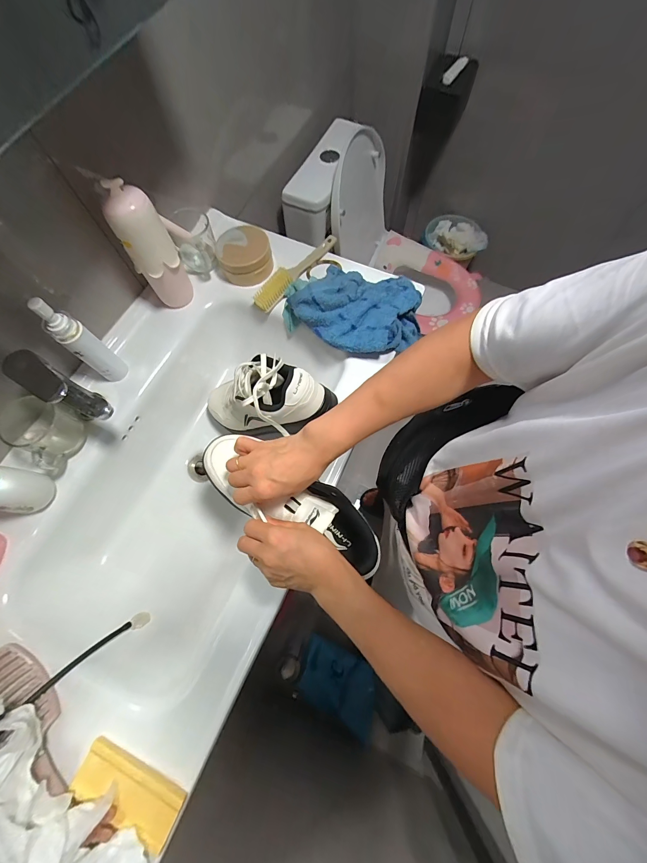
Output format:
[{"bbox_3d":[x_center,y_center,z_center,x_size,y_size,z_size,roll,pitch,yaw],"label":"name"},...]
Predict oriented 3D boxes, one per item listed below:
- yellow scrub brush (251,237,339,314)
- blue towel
[{"bbox_3d":[-0.054,-0.324,0.643,0.039,0.028,0.217,39,75,13],"label":"yellow scrub brush"},{"bbox_3d":[0.057,-0.229,0.594,0.251,0.060,0.160,22,72,8],"label":"blue towel"}]

